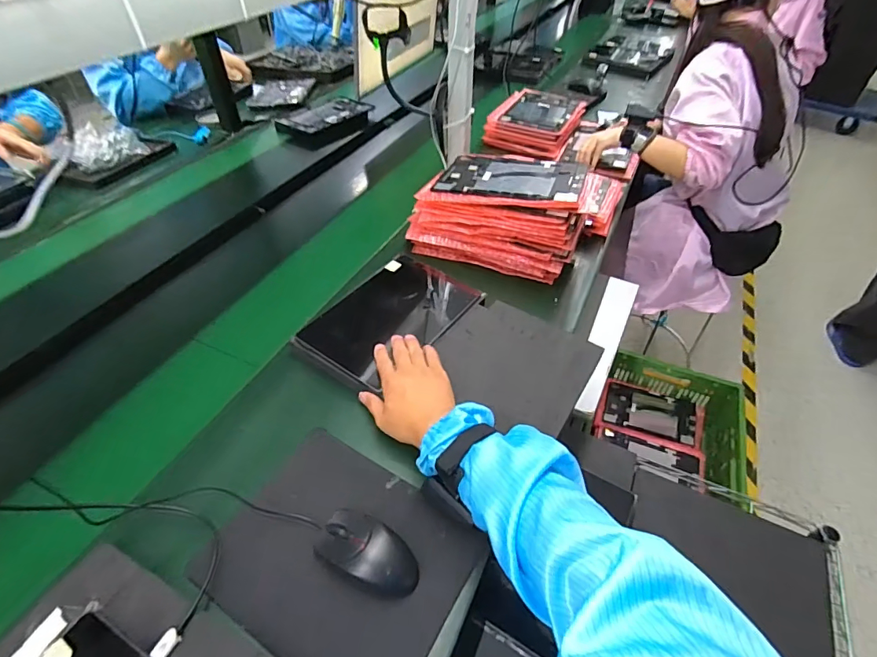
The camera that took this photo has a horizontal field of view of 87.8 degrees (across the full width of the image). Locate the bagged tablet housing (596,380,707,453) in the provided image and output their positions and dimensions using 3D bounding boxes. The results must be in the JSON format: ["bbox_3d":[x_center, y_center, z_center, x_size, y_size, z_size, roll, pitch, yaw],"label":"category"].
[{"bbox_3d":[0.621,0.249,1.341,0.292,0.047,0.190,17,47,15],"label":"bagged tablet housing"}]

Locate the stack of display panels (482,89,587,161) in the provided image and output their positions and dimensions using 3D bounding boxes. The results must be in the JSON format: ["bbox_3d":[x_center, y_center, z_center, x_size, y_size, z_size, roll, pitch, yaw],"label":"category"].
[{"bbox_3d":[0.264,-0.561,1.222,0.210,0.061,0.319,20,48,18],"label":"stack of display panels"}]

